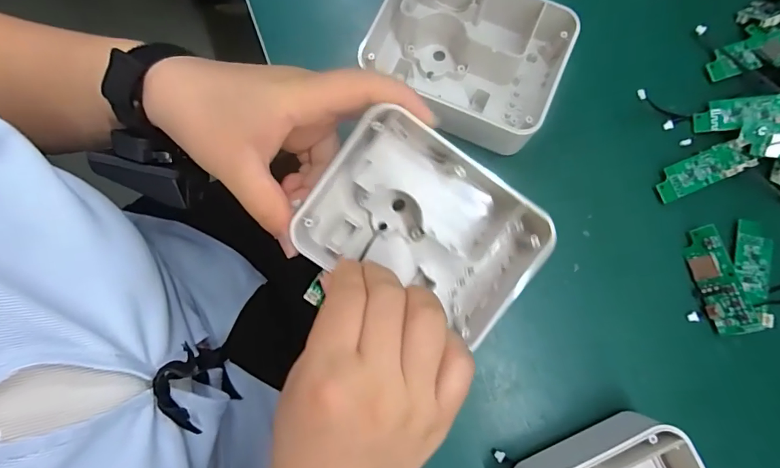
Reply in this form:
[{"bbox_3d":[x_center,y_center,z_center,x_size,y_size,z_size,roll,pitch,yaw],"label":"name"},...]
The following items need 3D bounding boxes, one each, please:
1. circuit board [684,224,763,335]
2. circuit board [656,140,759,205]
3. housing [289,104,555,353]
[{"bbox_3d":[0.214,0.031,0.288,0.024,0.004,0.070,-25,71,34],"label":"circuit board"},{"bbox_3d":[0.217,-0.044,0.305,0.065,0.010,0.023,-23,80,-5],"label":"circuit board"},{"bbox_3d":[0.020,-0.001,0.268,0.136,0.046,0.107,33,95,-4],"label":"housing"}]

